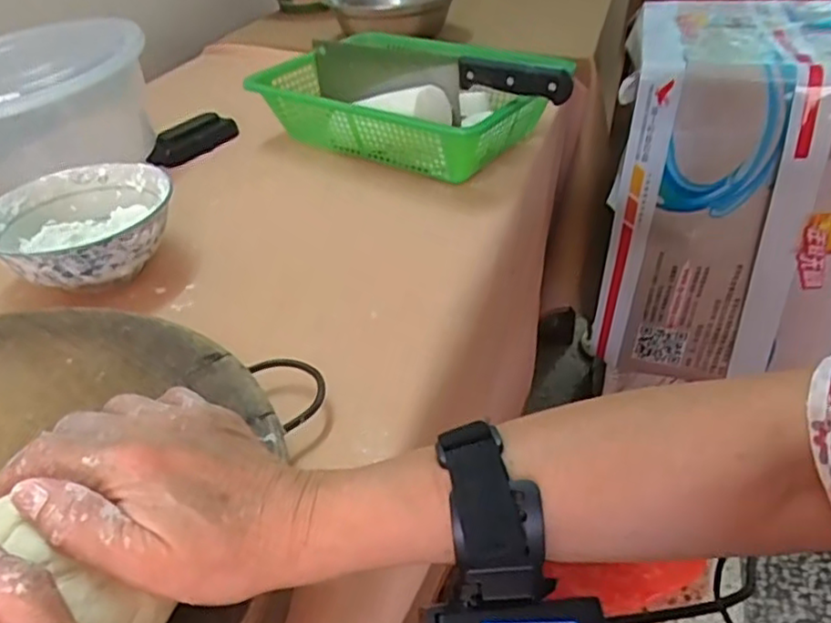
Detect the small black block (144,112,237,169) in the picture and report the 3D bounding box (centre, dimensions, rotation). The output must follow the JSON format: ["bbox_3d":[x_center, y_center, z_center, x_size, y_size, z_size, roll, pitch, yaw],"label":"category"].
[{"bbox_3d":[-0.257,-0.200,0.759,0.042,0.028,0.108,13,40,21],"label":"small black block"}]

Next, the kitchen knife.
[{"bbox_3d":[0.011,-0.223,0.676,0.307,0.091,0.033,19,42,28],"label":"kitchen knife"}]

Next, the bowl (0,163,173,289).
[{"bbox_3d":[-0.271,-0.063,0.542,0.139,0.057,0.143,-14,38,-13],"label":"bowl"}]

